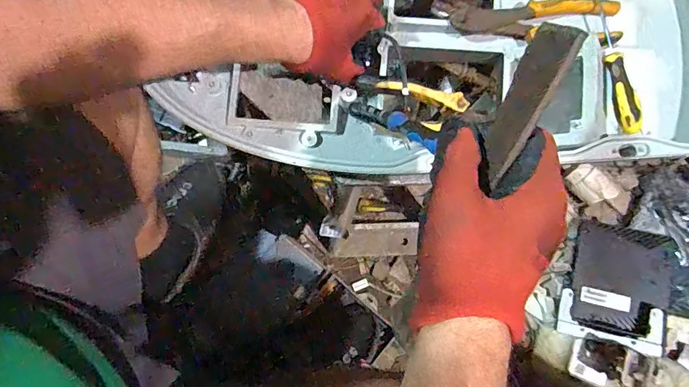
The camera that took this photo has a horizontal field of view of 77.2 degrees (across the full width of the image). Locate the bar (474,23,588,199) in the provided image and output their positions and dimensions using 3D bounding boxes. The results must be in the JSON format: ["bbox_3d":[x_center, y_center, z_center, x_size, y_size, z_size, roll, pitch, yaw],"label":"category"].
[{"bbox_3d":[0.103,-0.051,0.257,0.004,0.039,0.095,11,113,-28],"label":"bar"}]

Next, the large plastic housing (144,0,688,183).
[{"bbox_3d":[0.102,-0.150,0.473,0.619,0.080,0.301,4,76,-1],"label":"large plastic housing"}]

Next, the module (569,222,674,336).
[{"bbox_3d":[0.493,0.152,0.769,0.152,0.023,0.191,13,72,19],"label":"module"}]

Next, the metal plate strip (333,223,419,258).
[{"bbox_3d":[0.059,0.087,0.800,0.154,0.005,0.059,-2,92,0],"label":"metal plate strip"}]

